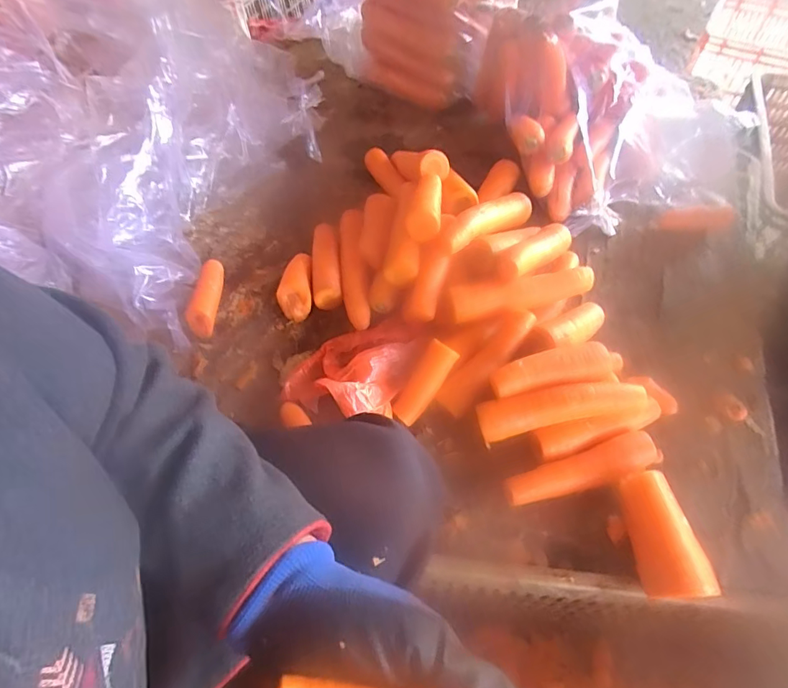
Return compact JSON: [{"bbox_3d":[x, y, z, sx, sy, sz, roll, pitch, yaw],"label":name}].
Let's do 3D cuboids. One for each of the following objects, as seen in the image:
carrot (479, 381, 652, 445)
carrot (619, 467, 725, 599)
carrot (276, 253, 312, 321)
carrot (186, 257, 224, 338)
[{"bbox_3d":[0.176,0.066,0.498,0.174,0.040,0.040,-7,54,-3],"label":"carrot"},{"bbox_3d":[0.246,0.181,0.441,0.049,0.052,0.110,-5,54,-1],"label":"carrot"},{"bbox_3d":[-0.135,-0.080,0.649,0.044,0.032,0.102,-5,54,-2],"label":"carrot"},{"bbox_3d":[-0.258,-0.065,0.653,0.040,0.036,0.120,-4,54,-1],"label":"carrot"}]

